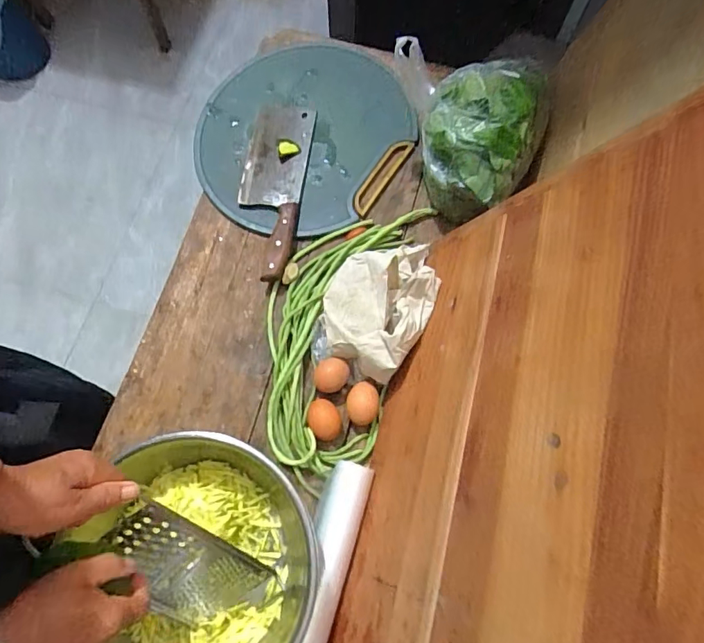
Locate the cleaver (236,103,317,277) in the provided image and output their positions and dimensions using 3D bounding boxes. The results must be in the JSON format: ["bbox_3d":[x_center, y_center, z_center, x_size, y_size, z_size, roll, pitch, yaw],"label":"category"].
[{"bbox_3d":[-0.120,-0.207,0.709,0.093,0.034,0.299,6,72,2],"label":"cleaver"}]

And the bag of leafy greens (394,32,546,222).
[{"bbox_3d":[0.172,-0.254,0.668,0.172,0.143,0.210,-16,73,-6],"label":"bag of leafy greens"}]

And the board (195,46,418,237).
[{"bbox_3d":[-0.075,-0.288,0.748,0.330,0.022,0.314,-1,69,3],"label":"board"}]

